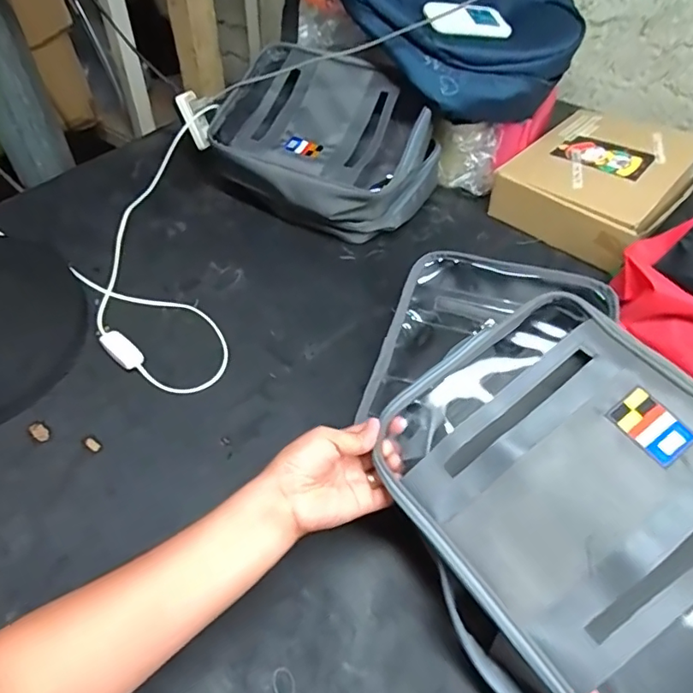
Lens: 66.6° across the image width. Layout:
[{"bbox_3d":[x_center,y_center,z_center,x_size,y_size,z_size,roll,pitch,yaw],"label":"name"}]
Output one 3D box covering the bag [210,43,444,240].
[{"bbox_3d":[-0.038,-0.284,0.757,0.296,0.151,0.216,28,54,20],"label":"bag"}]

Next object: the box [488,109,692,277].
[{"bbox_3d":[0.374,-0.246,0.781,0.219,0.087,0.268,36,57,26],"label":"box"}]

